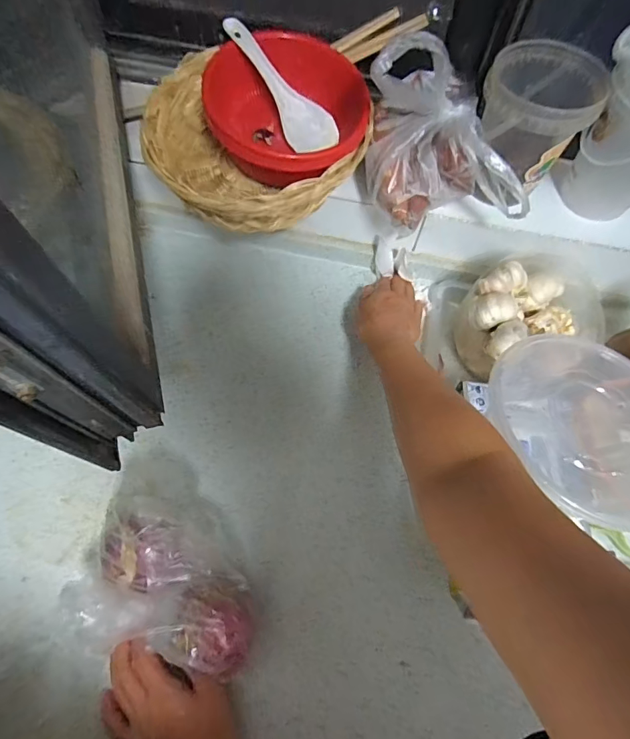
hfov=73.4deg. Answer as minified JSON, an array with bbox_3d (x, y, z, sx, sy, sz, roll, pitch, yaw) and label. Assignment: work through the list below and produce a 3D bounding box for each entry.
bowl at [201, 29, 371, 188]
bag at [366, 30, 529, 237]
[{"bbox_3d":[-0.034,-0.295,0.496,0.180,0.073,0.180,2,82,-12],"label":"bowl"},{"bbox_3d":[0.147,-0.258,0.455,0.177,0.155,0.150,12,67,4],"label":"bag"}]

